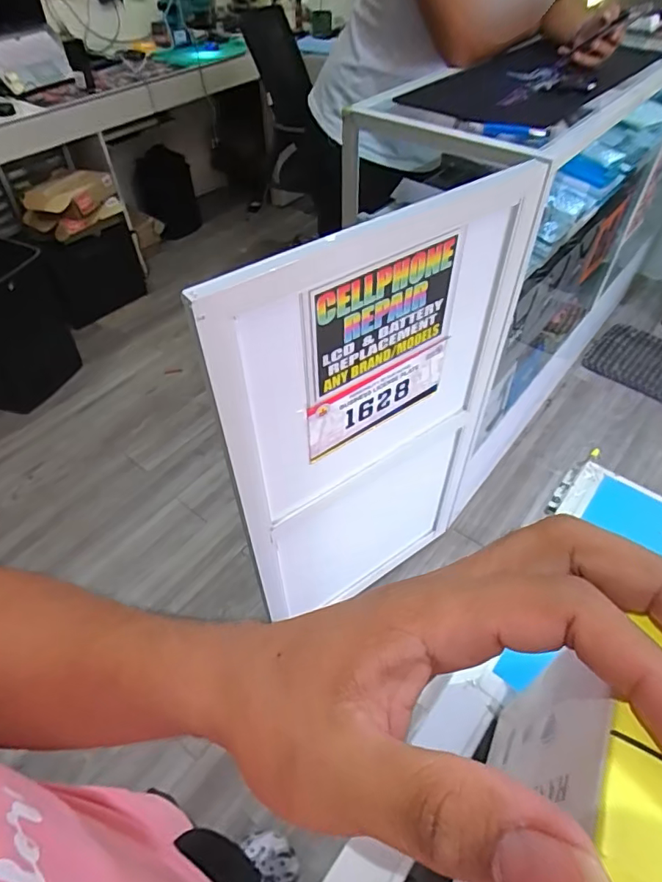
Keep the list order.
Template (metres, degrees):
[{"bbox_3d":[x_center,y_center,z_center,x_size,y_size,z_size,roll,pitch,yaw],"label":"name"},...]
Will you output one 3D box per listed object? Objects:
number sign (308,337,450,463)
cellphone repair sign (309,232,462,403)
[{"bbox_3d":[0.089,-0.075,0.936,0.313,0.138,0.008,-28,53,-22],"label":"number sign"},{"bbox_3d":[0.084,-0.191,0.802,0.264,0.194,0.007,-29,55,-21],"label":"cellphone repair sign"}]

